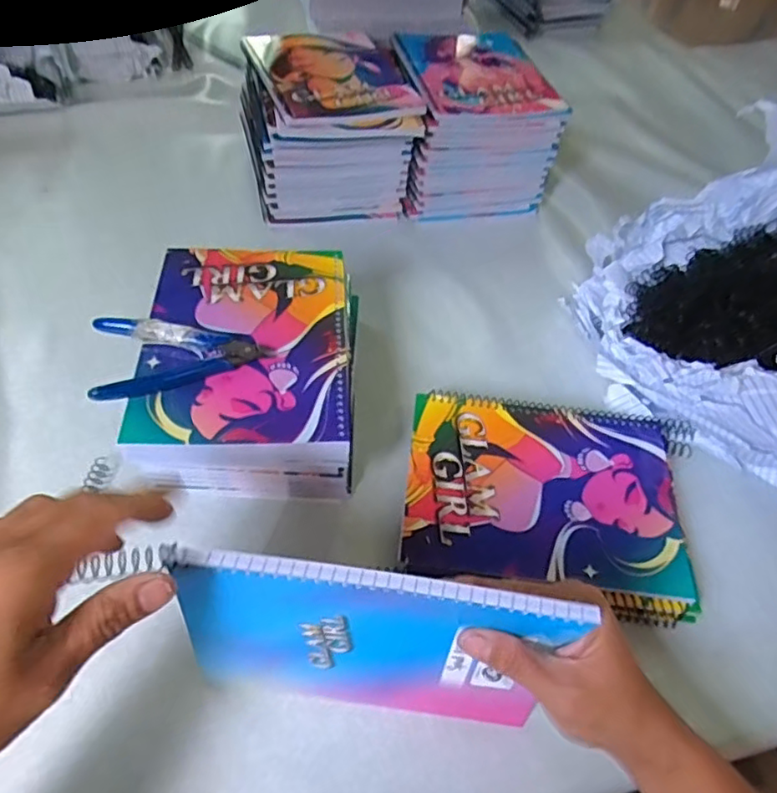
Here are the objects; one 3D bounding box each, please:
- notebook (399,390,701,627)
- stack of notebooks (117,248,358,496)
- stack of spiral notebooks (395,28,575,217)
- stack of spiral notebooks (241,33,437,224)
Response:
[{"bbox_3d":[0.123,0.071,0.446,0.215,0.020,0.157,8,52,1],"label":"notebook"},{"bbox_3d":[-0.103,-0.019,0.472,0.153,0.086,0.211,2,51,-5],"label":"stack of notebooks"},{"bbox_3d":[0.096,-0.322,0.715,0.162,0.121,0.212,-1,52,-7],"label":"stack of spiral notebooks"},{"bbox_3d":[-0.070,-0.313,0.691,0.172,0.118,0.214,-9,53,-13],"label":"stack of spiral notebooks"}]

